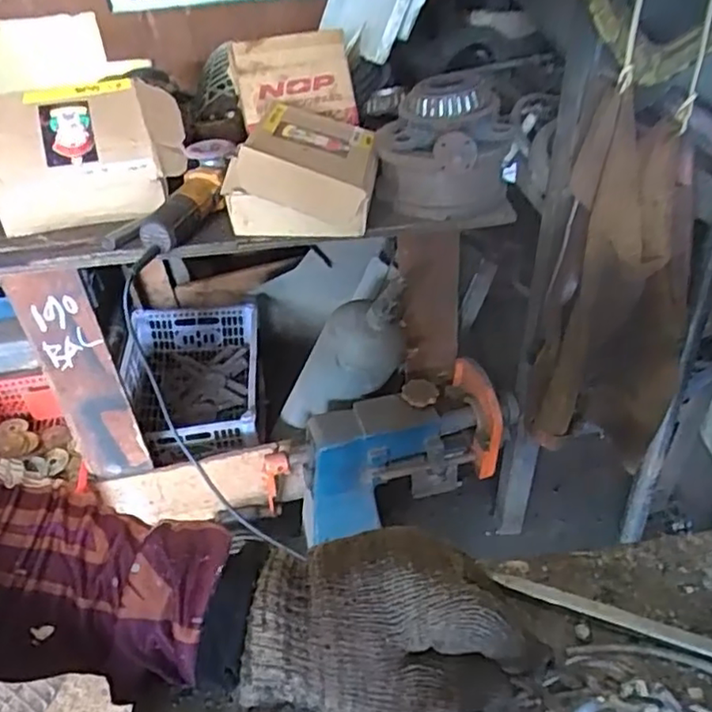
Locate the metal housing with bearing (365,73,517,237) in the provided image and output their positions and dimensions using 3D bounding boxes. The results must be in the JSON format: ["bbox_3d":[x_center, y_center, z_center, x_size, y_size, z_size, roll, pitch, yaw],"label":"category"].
[{"bbox_3d":[0.137,-0.321,1.036,0.231,0.200,0.203,-3,39,1],"label":"metal housing with bearing"}]

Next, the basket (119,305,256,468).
[{"bbox_3d":[-0.413,0.087,1.585,0.326,0.161,0.487,-6,40,-3],"label":"basket"}]

